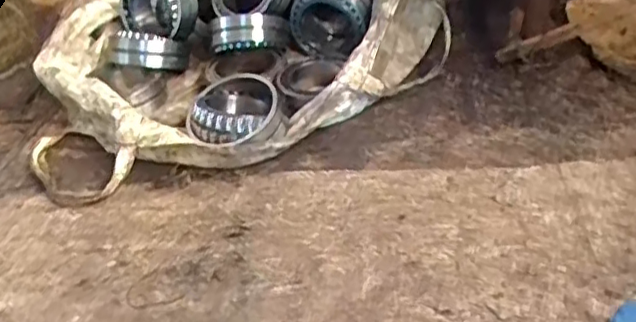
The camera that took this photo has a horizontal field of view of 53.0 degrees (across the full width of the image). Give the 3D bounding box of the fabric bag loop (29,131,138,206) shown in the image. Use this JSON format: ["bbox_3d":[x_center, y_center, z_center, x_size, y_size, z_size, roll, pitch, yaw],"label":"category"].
[{"bbox_3d":[-0.548,-0.009,1.409,0.325,0.077,0.173,27,49,36],"label":"fabric bag loop"}]

